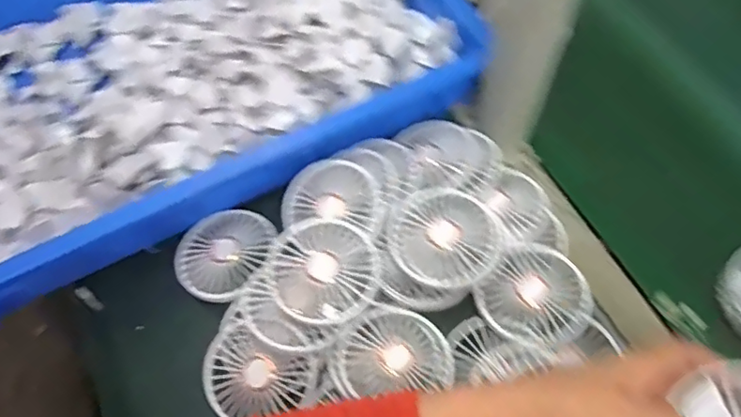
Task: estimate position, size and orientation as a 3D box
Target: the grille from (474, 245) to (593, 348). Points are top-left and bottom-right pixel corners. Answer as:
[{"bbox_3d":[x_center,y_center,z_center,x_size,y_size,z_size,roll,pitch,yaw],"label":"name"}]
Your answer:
[{"bbox_3d":[0.137,0.073,0.462,0.081,0.014,0.086,39,67,19],"label":"grille"}]

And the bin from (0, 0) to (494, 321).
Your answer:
[{"bbox_3d":[-0.197,-0.164,0.576,0.591,0.088,0.395,-25,64,-13],"label":"bin"}]

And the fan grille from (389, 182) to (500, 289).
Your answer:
[{"bbox_3d":[0.062,0.020,0.474,0.085,0.023,0.094,-14,62,1],"label":"fan grille"}]

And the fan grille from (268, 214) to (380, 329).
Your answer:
[{"bbox_3d":[-0.038,0.050,0.459,0.085,0.019,0.089,-1,68,3],"label":"fan grille"}]

